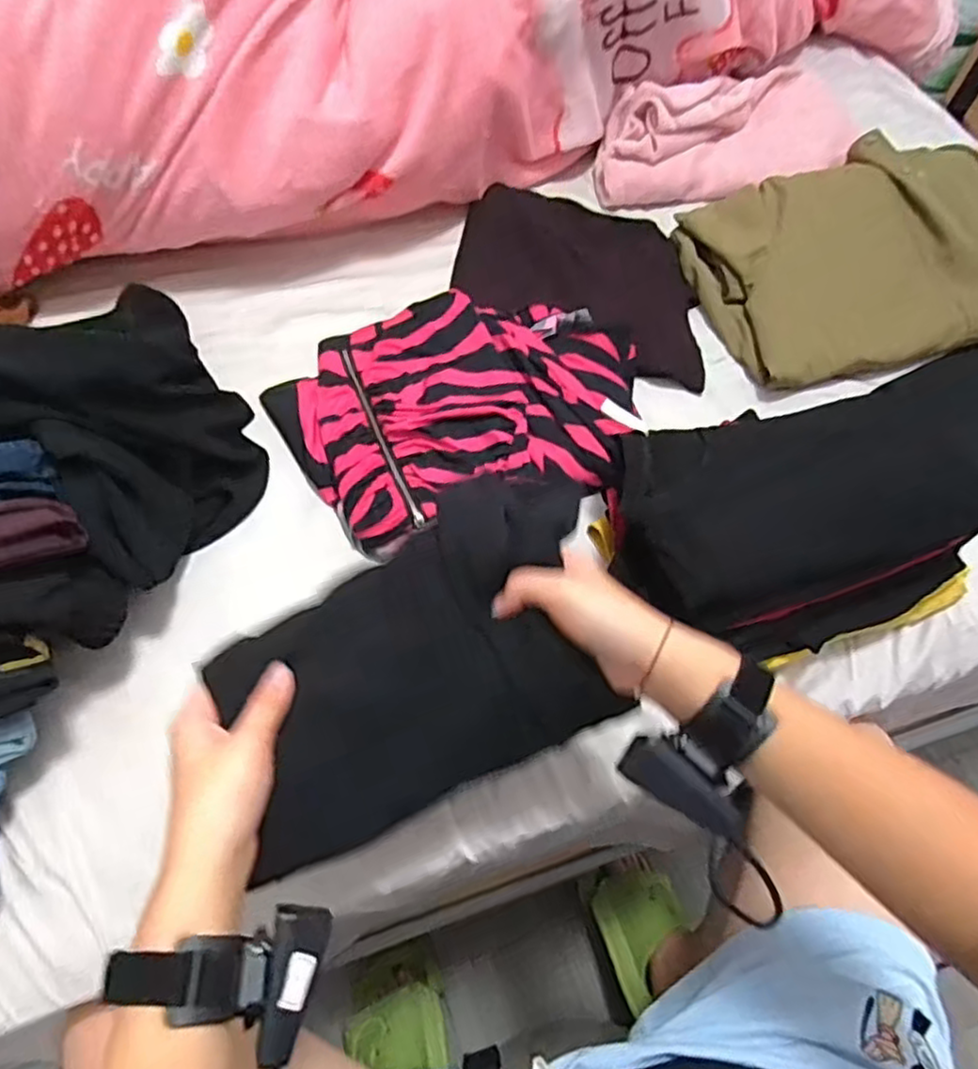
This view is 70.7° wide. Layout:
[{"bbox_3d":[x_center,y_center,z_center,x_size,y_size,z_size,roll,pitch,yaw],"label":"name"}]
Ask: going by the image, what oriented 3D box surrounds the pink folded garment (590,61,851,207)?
[{"bbox_3d":[0.321,-0.529,0.905,0.382,0.086,0.172,-19,64,-14],"label":"pink folded garment"}]

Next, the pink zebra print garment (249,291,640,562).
[{"bbox_3d":[-0.028,-0.135,0.686,0.344,0.046,0.262,-16,63,-12],"label":"pink zebra print garment"}]

